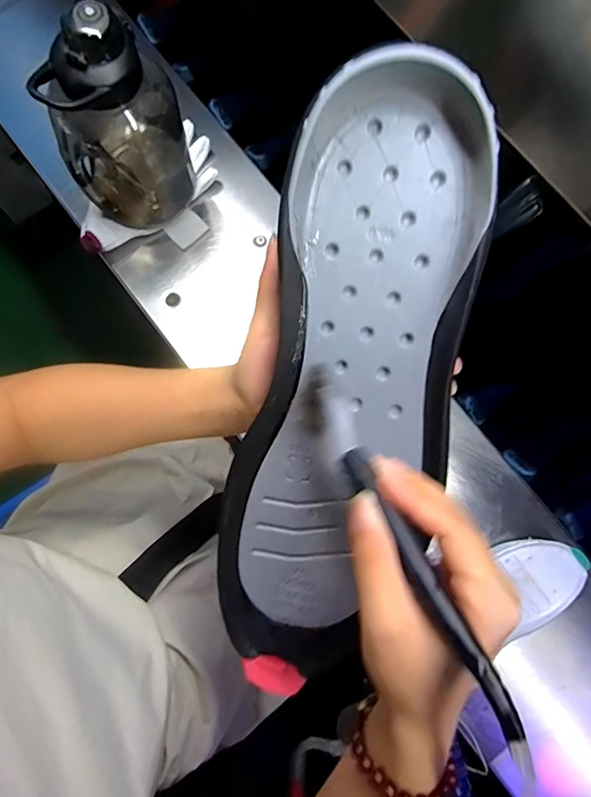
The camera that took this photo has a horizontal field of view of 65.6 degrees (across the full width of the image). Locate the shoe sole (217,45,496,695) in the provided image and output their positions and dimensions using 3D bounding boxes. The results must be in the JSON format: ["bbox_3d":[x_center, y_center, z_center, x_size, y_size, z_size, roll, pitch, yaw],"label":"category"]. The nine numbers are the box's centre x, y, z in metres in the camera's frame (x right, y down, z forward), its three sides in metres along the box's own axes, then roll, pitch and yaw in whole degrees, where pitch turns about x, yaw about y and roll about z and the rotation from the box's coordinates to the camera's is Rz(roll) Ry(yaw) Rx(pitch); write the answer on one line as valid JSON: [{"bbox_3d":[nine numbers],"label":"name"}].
[{"bbox_3d":[0.027,0.007,0.260,0.110,0.034,0.337,15,103,2],"label":"shoe sole"}]

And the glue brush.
[{"bbox_3d":[0.042,0.056,0.211,0.024,0.010,0.176,-26,56,-6],"label":"glue brush"}]

